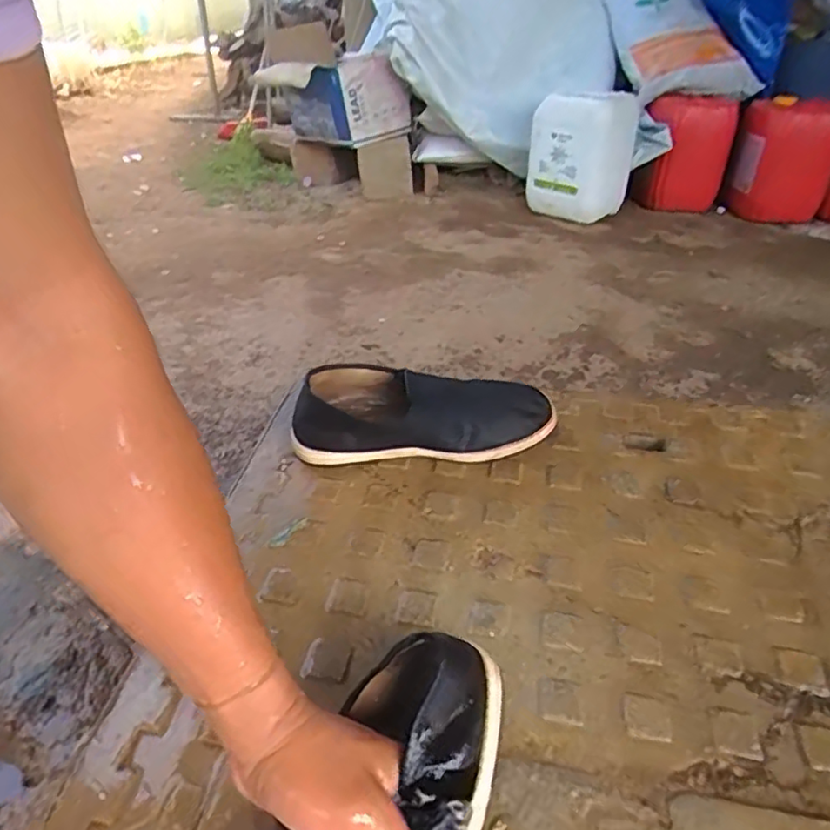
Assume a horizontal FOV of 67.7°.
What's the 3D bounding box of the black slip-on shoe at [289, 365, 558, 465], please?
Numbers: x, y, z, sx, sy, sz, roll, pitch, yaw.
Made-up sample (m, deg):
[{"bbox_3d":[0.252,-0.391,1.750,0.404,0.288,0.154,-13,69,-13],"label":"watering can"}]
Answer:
[{"bbox_3d":[0.006,0.000,0.602,0.246,0.071,0.093,-3,38,-2],"label":"black slip-on shoe"}]

